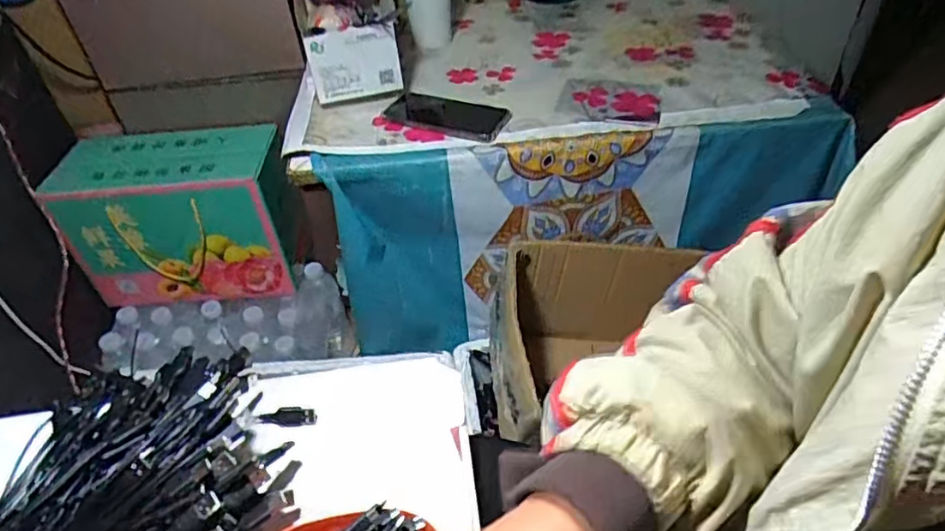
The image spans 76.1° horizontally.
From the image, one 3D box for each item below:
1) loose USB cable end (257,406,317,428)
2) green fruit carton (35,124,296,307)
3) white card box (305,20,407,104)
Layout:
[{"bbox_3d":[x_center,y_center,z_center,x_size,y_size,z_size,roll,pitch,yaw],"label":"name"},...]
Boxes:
[{"bbox_3d":[-0.154,0.126,0.505,0.047,0.013,0.013,-1,43,3],"label":"loose USB cable end"},{"bbox_3d":[-0.462,-0.080,0.997,0.320,0.233,0.160,-3,43,1],"label":"green fruit carton"},{"bbox_3d":[-0.158,-0.270,0.806,0.116,0.102,0.018,-4,43,0],"label":"white card box"}]

